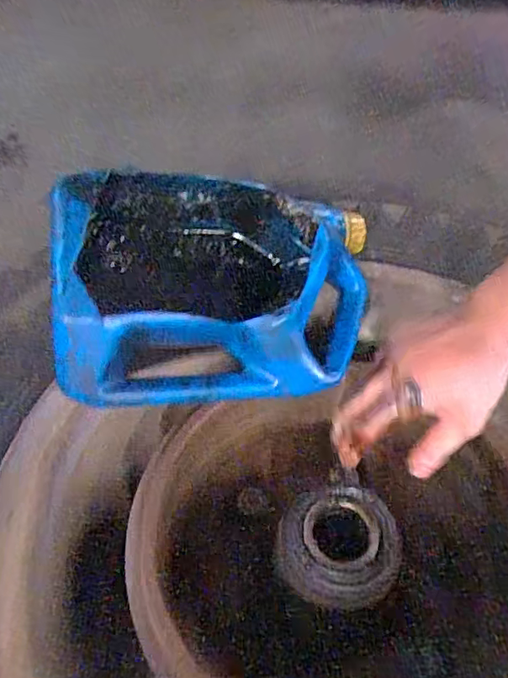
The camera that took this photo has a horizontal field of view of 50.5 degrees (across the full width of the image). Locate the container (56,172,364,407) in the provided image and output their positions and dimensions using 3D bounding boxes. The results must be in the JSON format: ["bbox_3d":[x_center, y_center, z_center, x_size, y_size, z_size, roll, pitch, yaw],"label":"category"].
[{"bbox_3d":[-0.044,-0.052,0.512,0.281,0.148,0.200,5,56,-29],"label":"container"}]

